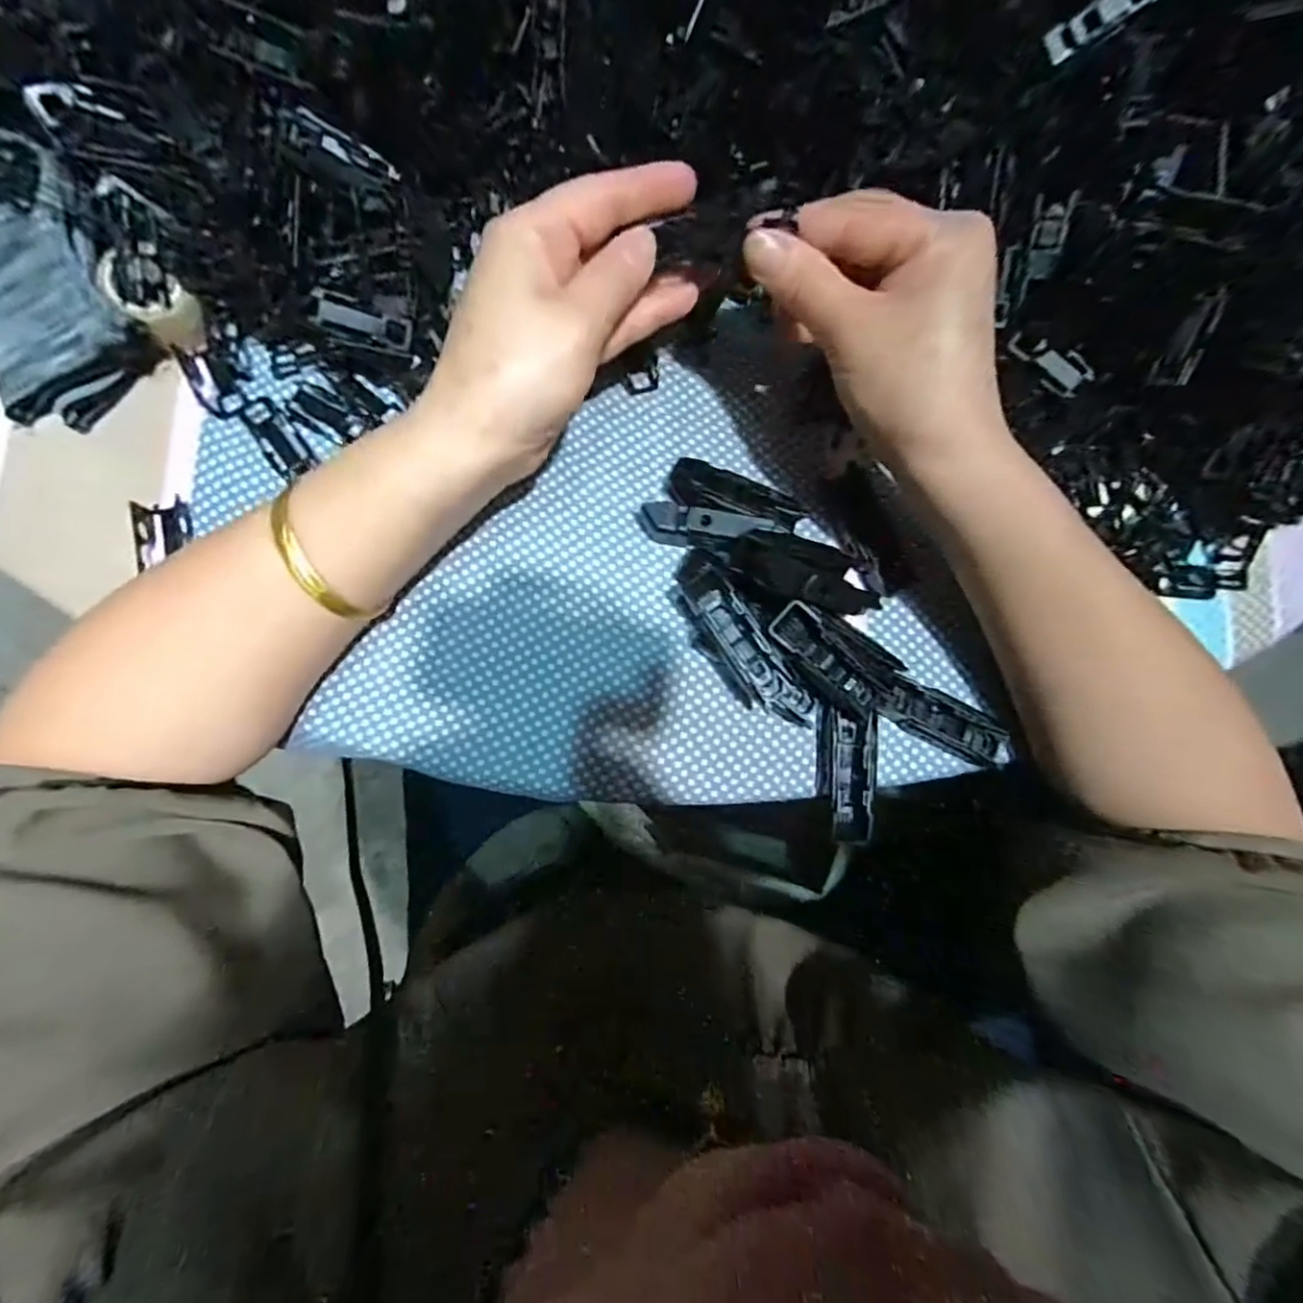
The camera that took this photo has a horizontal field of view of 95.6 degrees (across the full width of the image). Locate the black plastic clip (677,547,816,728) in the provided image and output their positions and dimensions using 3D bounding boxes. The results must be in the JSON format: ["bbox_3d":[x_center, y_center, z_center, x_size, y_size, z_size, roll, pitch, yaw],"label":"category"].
[{"bbox_3d":[0.040,-0.004,0.270,0.027,0.026,0.094,-36,86,-7],"label":"black plastic clip"}]

